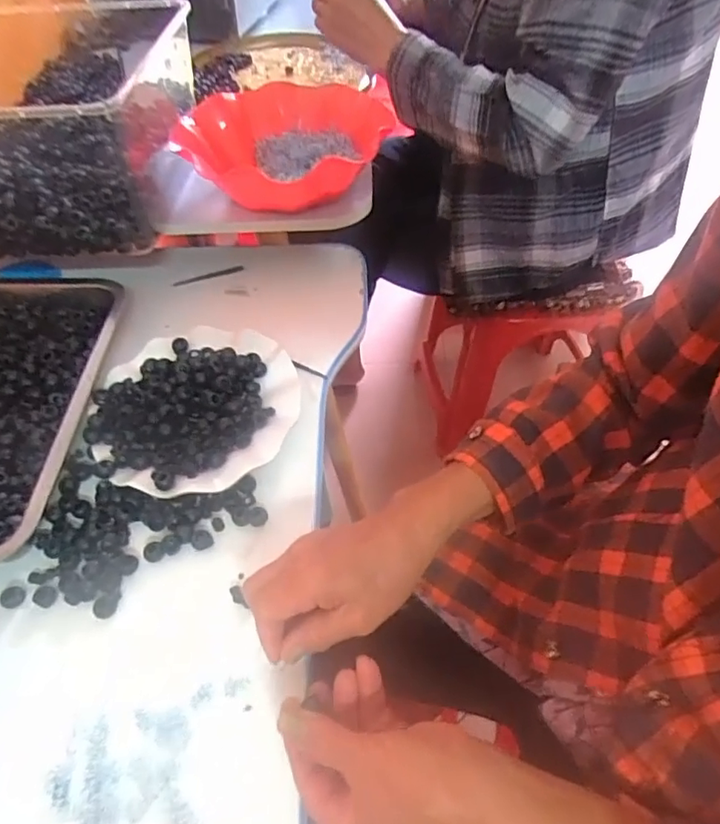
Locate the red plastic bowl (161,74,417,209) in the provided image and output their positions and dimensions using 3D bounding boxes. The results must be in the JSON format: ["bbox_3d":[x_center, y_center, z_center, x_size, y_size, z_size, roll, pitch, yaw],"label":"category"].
[{"bbox_3d":[-0.079,-0.289,0.591,0.218,0.073,0.231,18,57,15],"label":"red plastic bowl"}]

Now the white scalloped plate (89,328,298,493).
[{"bbox_3d":[-0.149,-0.008,0.488,0.173,0.029,0.174,-1,54,2],"label":"white scalloped plate"}]

